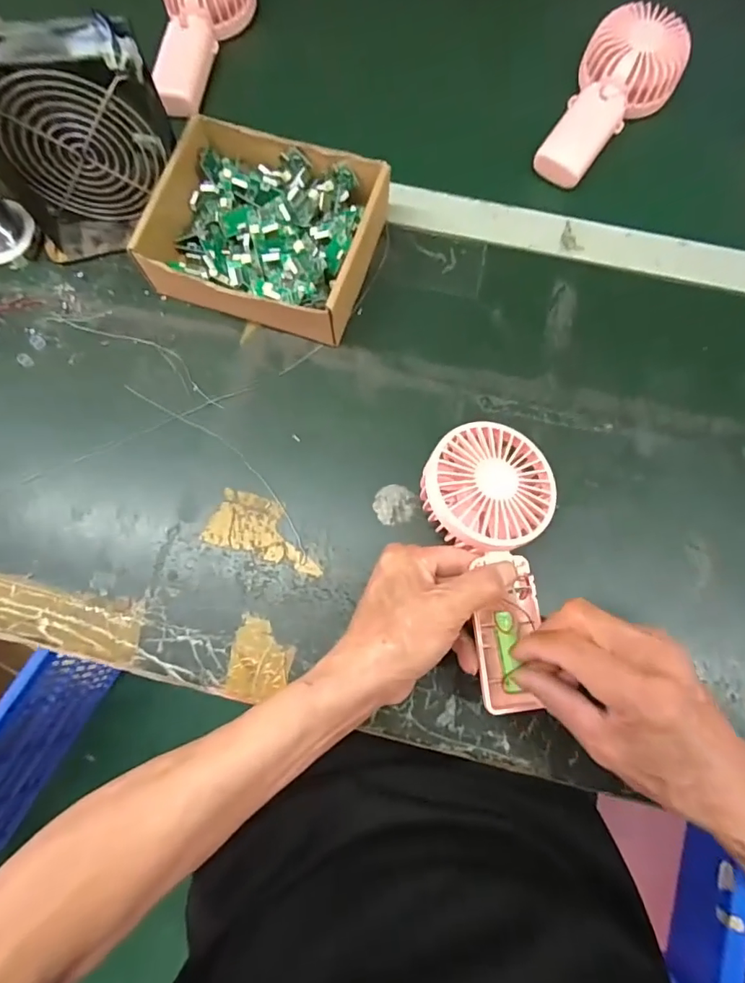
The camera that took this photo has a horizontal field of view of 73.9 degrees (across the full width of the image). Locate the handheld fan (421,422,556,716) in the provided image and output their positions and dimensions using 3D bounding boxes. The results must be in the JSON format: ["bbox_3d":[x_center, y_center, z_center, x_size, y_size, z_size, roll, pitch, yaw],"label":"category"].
[{"bbox_3d":[0.083,0.045,0.329,0.089,0.031,0.184,-4,80,-1],"label":"handheld fan"}]

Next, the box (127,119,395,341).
[{"bbox_3d":[-0.086,-0.205,0.400,0.172,0.051,0.145,16,79,3],"label":"box"}]

